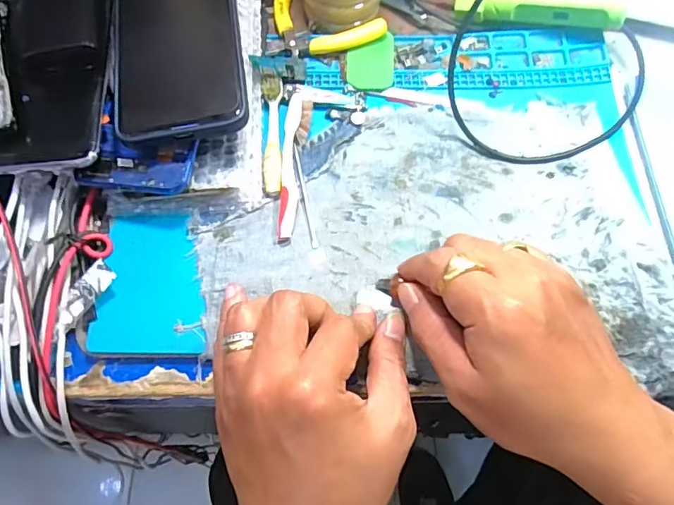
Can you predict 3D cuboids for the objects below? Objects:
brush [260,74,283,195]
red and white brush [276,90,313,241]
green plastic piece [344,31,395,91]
[{"bbox_3d":[-0.045,-0.083,0.336,0.014,0.007,0.093,-2,69,-1],"label":"brush"},{"bbox_3d":[-0.029,-0.060,0.331,0.017,0.007,0.111,4,69,1],"label":"red and white brush"},{"bbox_3d":[0.026,-0.142,0.370,0.037,0.004,0.046,-5,69,-2],"label":"green plastic piece"}]

